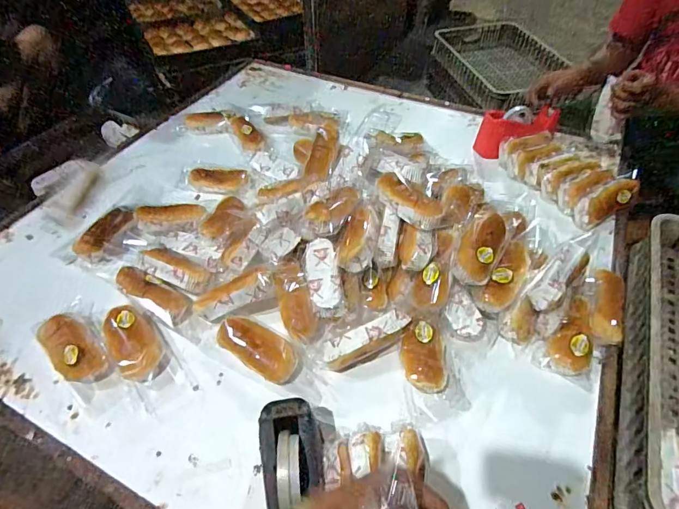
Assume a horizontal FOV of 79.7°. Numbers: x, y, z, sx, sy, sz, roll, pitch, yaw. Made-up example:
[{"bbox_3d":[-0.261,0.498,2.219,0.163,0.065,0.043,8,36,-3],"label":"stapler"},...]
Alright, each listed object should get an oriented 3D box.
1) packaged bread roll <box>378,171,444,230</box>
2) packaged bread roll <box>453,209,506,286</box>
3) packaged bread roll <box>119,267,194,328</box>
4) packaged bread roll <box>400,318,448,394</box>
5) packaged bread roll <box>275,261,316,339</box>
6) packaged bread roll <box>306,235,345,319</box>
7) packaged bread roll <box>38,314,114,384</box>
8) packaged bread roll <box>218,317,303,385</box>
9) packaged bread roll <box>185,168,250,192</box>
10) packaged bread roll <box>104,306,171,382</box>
[{"bbox_3d":[0.121,-0.093,0.710,0.058,0.039,0.134,-31,56,-24],"label":"packaged bread roll"},{"bbox_3d":[0.242,-0.017,0.694,0.070,0.042,0.155,22,52,18],"label":"packaged bread roll"},{"bbox_3d":[-0.328,0.072,0.725,0.148,0.054,0.061,22,53,18],"label":"packaged bread roll"},{"bbox_3d":[0.137,0.166,0.655,0.073,0.049,0.113,8,49,7],"label":"packaged bread roll"},{"bbox_3d":[-0.076,0.075,0.688,0.048,0.032,0.137,-13,65,-11],"label":"packaged bread roll"},{"bbox_3d":[-0.027,0.036,0.695,0.057,0.046,0.139,-8,49,-7],"label":"packaged bread roll"},{"bbox_3d":[-0.430,0.152,0.661,0.156,0.040,0.071,37,58,28],"label":"packaged bread roll"},{"bbox_3d":[-0.135,0.157,0.672,0.151,0.047,0.062,23,53,19],"label":"packaged bread roll"},{"bbox_3d":[-0.285,-0.173,0.950,0.149,0.046,0.056,-1,49,-1],"label":"packaged bread roll"},{"bbox_3d":[-0.343,0.144,0.678,0.070,0.048,0.143,-31,56,-24],"label":"packaged bread roll"}]

